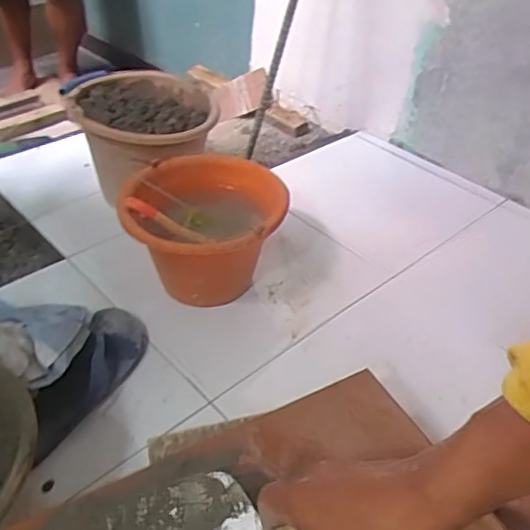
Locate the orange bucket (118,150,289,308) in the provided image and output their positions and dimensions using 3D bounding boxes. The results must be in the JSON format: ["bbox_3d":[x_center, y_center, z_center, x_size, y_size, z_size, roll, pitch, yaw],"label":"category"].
[{"bbox_3d":[-0.096,-0.046,0.911,0.239,0.158,0.248,2,40,-1],"label":"orange bucket"}]

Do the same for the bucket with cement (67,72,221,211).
[{"bbox_3d":[-0.229,-0.213,1.106,0.260,0.204,0.333,-5,41,-12],"label":"bucket with cement"}]

